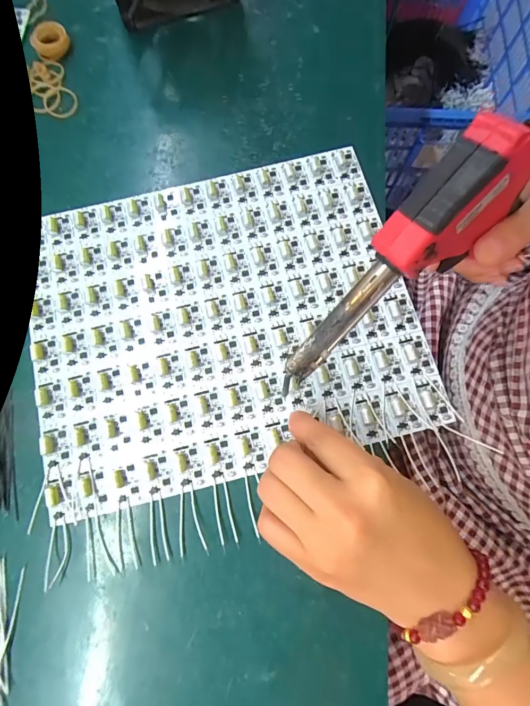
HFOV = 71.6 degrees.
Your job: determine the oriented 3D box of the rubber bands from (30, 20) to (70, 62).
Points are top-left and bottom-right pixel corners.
[{"bbox_3d":[-0.203,-0.295,0.347,0.033,0.018,0.023,-28,76,-6],"label":"rubber bands"}]

